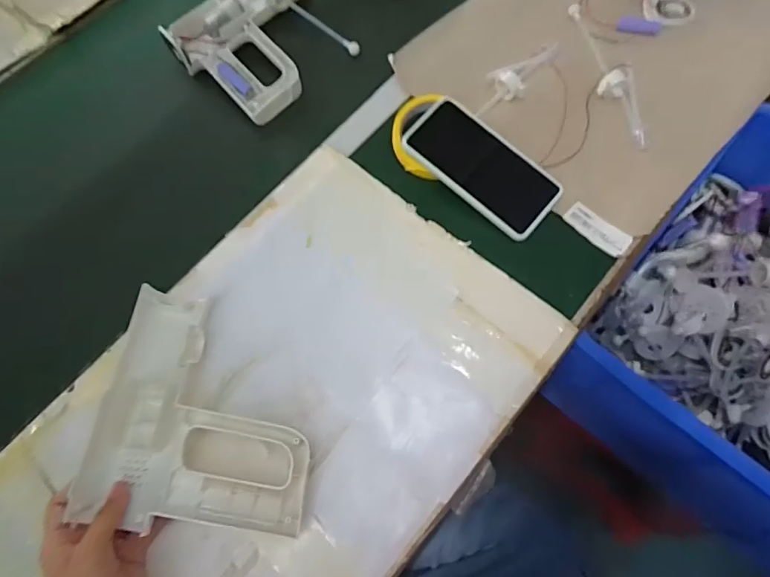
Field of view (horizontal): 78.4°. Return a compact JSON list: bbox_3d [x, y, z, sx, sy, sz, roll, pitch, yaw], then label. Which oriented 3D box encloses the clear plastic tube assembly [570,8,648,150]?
[{"bbox_3d":[0.257,-0.255,0.545,0.035,0.025,0.215,-10,69,0],"label":"clear plastic tube assembly"}]

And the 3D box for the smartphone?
[{"bbox_3d":[0.106,-0.131,0.506,0.167,0.007,0.086,43,79,7],"label":"smartphone"}]

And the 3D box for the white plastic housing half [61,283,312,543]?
[{"bbox_3d":[-0.163,0.108,0.429,0.184,0.036,0.205,0,70,2],"label":"white plastic housing half"}]

